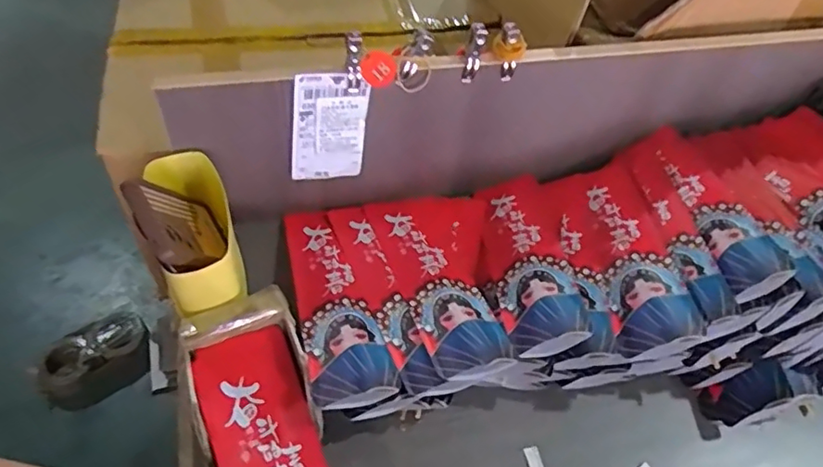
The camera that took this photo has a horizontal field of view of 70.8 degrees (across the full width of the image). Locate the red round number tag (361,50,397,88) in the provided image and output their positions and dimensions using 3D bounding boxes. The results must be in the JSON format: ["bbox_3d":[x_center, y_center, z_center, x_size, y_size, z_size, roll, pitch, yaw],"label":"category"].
[{"bbox_3d":[-0.032,-0.159,0.564,0.033,0.036,0.006,-7,36,-5],"label":"red round number tag"}]

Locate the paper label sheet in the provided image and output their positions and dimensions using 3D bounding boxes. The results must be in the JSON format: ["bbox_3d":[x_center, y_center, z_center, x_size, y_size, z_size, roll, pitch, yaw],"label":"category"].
[{"bbox_3d":[-0.086,-0.107,0.605,0.075,0.128,0.005,-4,47,-17],"label":"paper label sheet"}]

